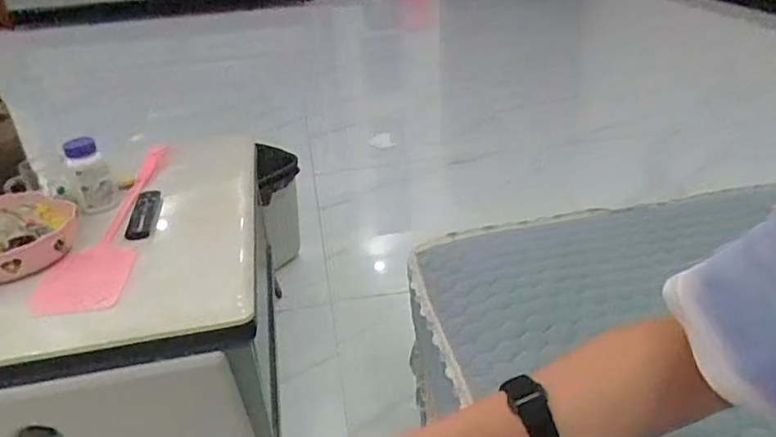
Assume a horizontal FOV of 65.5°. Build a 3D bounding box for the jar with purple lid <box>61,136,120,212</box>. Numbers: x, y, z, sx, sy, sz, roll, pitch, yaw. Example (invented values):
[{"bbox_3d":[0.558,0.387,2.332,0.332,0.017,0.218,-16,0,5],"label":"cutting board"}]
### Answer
[{"bbox_3d":[-0.501,-0.068,1.021,0.062,0.135,0.057,-17,32,-22],"label":"jar with purple lid"}]

